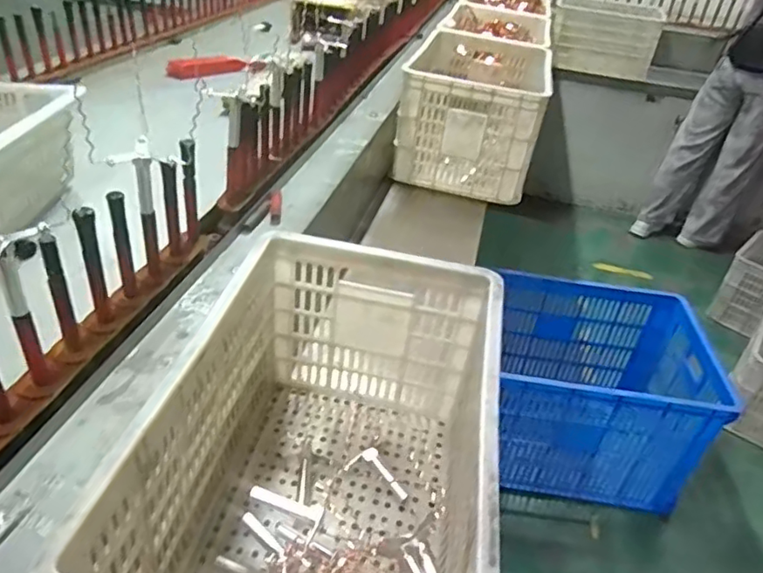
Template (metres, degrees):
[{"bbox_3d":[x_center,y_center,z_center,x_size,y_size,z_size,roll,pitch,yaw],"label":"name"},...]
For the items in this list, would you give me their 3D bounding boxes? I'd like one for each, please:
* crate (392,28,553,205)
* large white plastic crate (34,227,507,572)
[{"bbox_3d":[0.267,-0.518,1.683,0.364,0.277,0.677,9,35,8],"label":"crate"},{"bbox_3d":[-0.053,0.190,0.615,0.308,0.269,0.472,8,35,7],"label":"large white plastic crate"}]

